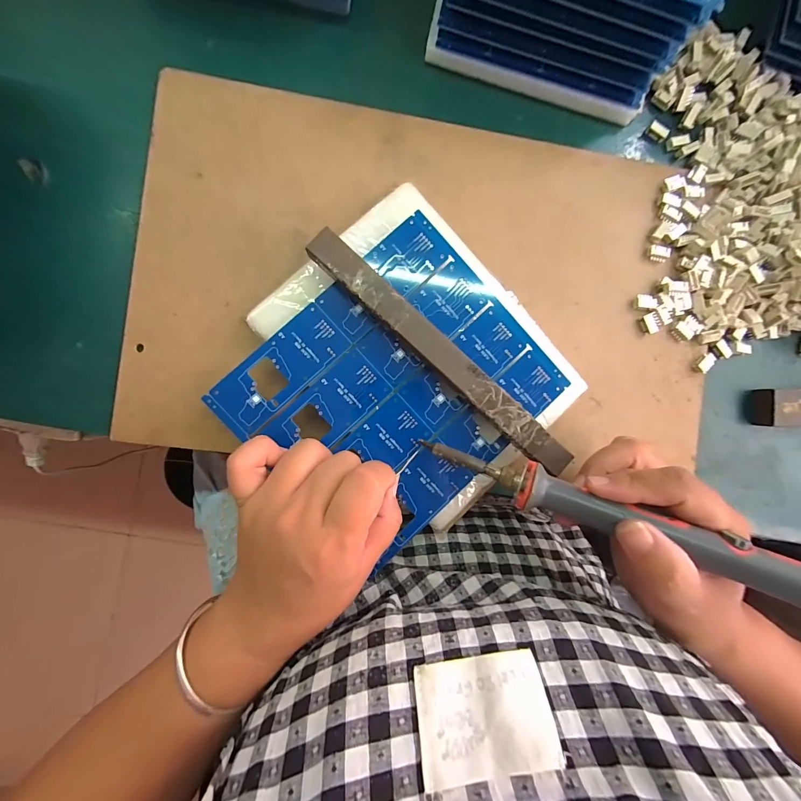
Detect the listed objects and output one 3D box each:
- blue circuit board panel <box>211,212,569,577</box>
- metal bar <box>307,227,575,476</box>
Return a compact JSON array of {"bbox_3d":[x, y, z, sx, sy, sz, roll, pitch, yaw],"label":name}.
[{"bbox_3d":[0.000,-0.007,0.236,0.186,0.008,0.161,-42,94,-3],"label":"blue circuit board panel"},{"bbox_3d":[0.027,-0.029,0.230,0.214,0.018,0.022,42,88,-4],"label":"metal bar"}]

